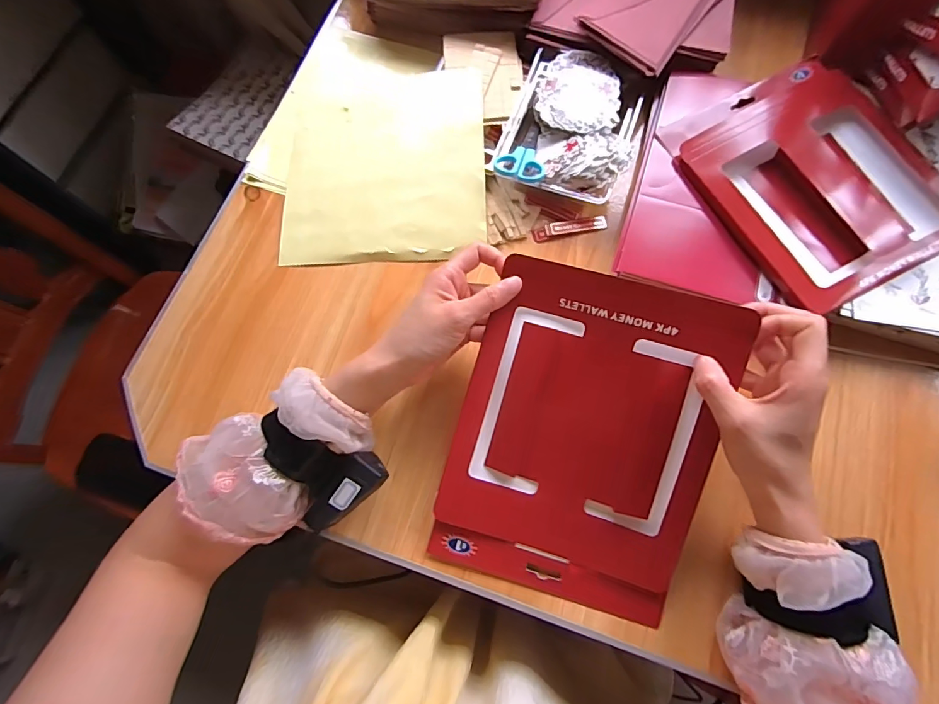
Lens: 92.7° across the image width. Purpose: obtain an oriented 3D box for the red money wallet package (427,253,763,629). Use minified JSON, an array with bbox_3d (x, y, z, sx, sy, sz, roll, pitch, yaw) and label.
[{"bbox_3d":[0.088,0.068,0.354,0.190,0.016,0.254,16,95,11],"label":"red money wallet package"}]

